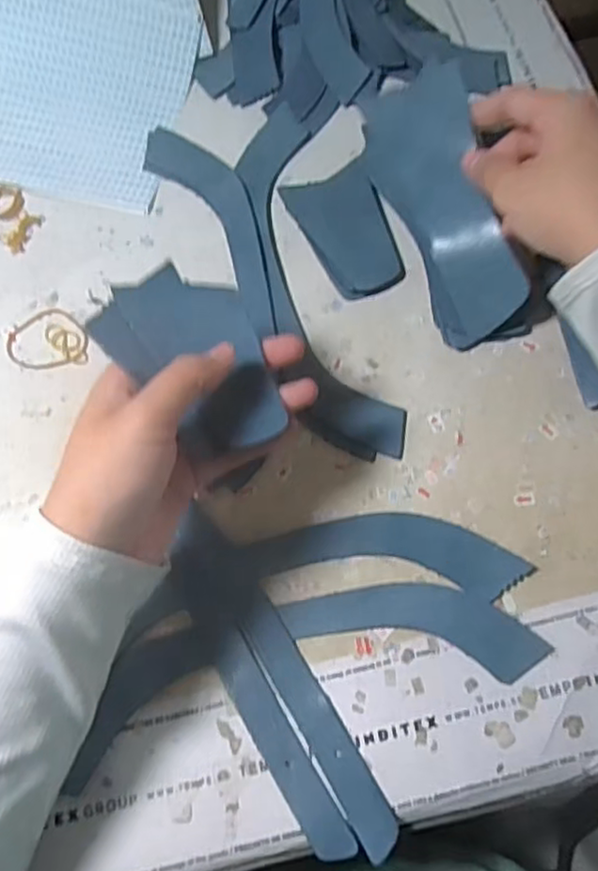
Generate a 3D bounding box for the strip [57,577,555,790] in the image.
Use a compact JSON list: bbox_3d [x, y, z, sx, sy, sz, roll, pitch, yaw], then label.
[{"bbox_3d":[0.003,0.110,0.323,0.223,0.010,0.058,-12,70,-2],"label":"strip"}]

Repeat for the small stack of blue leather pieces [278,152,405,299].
[{"bbox_3d":[0.031,-0.126,0.411,0.053,0.006,0.088,-20,70,-5],"label":"small stack of blue leather pieces"}]

